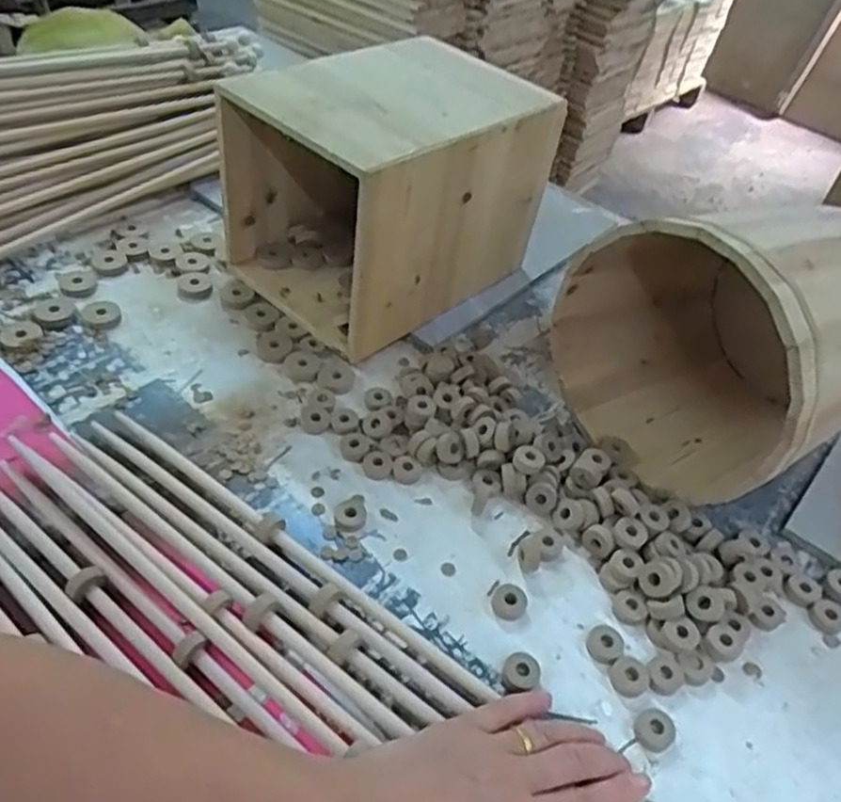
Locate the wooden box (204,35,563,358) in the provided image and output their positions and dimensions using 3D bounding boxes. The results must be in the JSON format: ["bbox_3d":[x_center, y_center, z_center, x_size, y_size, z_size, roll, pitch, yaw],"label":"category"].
[{"bbox_3d":[-0.036,-0.215,0.730,0.210,0.221,0.270,36,50,27],"label":"wooden box"}]

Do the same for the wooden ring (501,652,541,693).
[{"bbox_3d":[0.070,0.185,0.485,0.025,0.010,0.025,4,43,-4],"label":"wooden ring"}]

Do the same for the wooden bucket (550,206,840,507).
[{"bbox_3d":[0.284,-0.066,0.616,0.244,0.223,0.244,4,43,-4],"label":"wooden bucket"}]

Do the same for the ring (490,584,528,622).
[{"bbox_3d":[0.066,0.148,0.523,0.025,0.008,0.029,16,44,9],"label":"ring"}]

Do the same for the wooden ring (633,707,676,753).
[{"bbox_3d":[0.155,0.217,0.465,0.026,0.008,0.025,4,43,-4],"label":"wooden ring"}]

